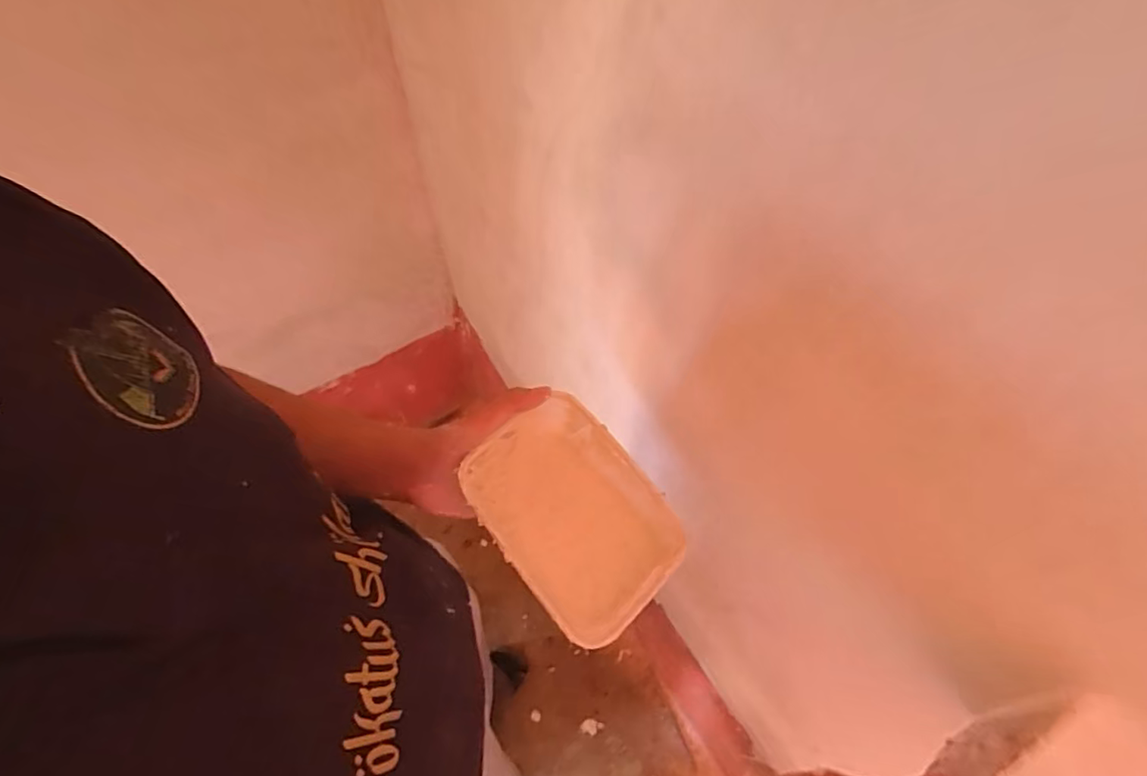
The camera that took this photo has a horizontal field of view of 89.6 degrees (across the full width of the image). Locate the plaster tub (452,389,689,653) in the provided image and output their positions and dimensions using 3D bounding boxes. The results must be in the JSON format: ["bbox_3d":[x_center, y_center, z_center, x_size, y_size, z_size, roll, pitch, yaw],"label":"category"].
[{"bbox_3d":[0.000,0.099,0.460,0.123,0.045,0.173,-37,68,-20],"label":"plaster tub"}]

